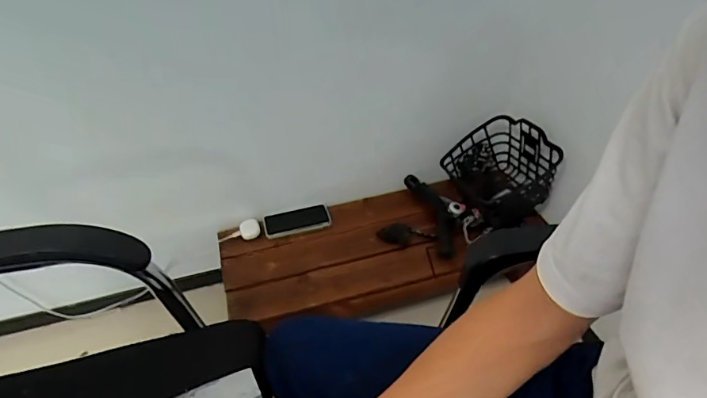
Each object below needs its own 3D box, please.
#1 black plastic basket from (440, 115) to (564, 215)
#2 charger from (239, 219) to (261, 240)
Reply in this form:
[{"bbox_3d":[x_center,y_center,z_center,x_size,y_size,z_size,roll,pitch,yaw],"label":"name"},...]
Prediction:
[{"bbox_3d":[0.354,-0.069,1.141,0.181,0.199,0.234,-22,45,-22],"label":"black plastic basket"},{"bbox_3d":[-0.259,0.074,1.159,0.050,0.022,0.054,-16,43,-17],"label":"charger"}]

